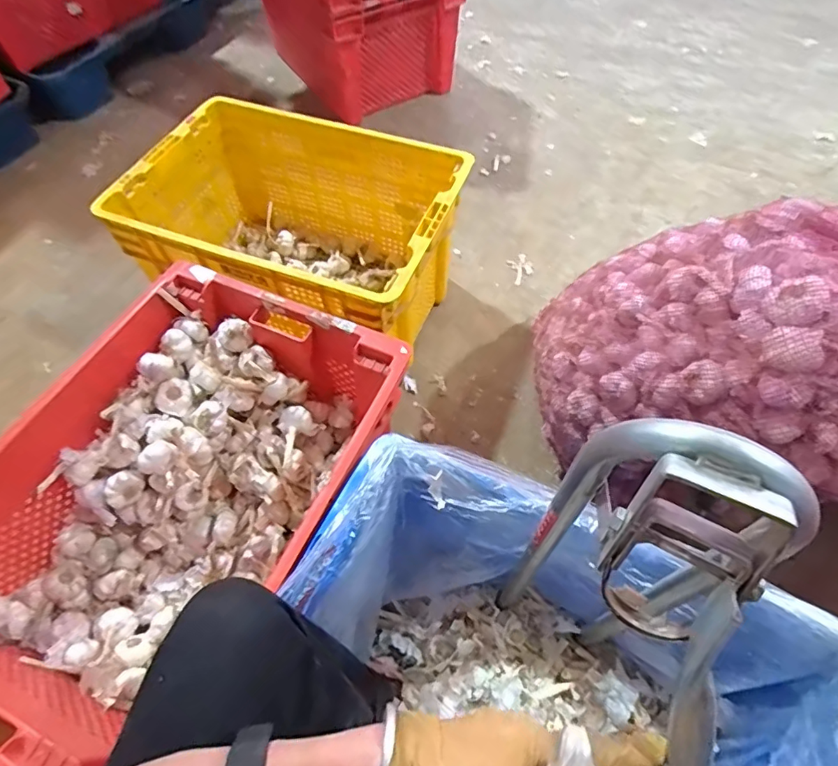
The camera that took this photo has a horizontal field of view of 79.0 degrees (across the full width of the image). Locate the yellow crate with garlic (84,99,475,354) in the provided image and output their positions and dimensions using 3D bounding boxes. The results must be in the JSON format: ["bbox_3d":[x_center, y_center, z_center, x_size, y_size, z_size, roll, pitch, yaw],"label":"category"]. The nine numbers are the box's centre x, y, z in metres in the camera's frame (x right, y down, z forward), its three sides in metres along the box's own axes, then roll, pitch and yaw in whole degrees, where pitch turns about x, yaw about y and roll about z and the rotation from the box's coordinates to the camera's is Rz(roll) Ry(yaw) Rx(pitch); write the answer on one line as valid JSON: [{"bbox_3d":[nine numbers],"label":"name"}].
[{"bbox_3d":[-0.227,-0.293,1.051,0.579,0.304,0.489,23,61,14],"label":"yellow crate with garlic"}]

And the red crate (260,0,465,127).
[{"bbox_3d":[-0.230,-1.176,1.597,0.421,0.390,0.648,-31,63,-17],"label":"red crate"}]

